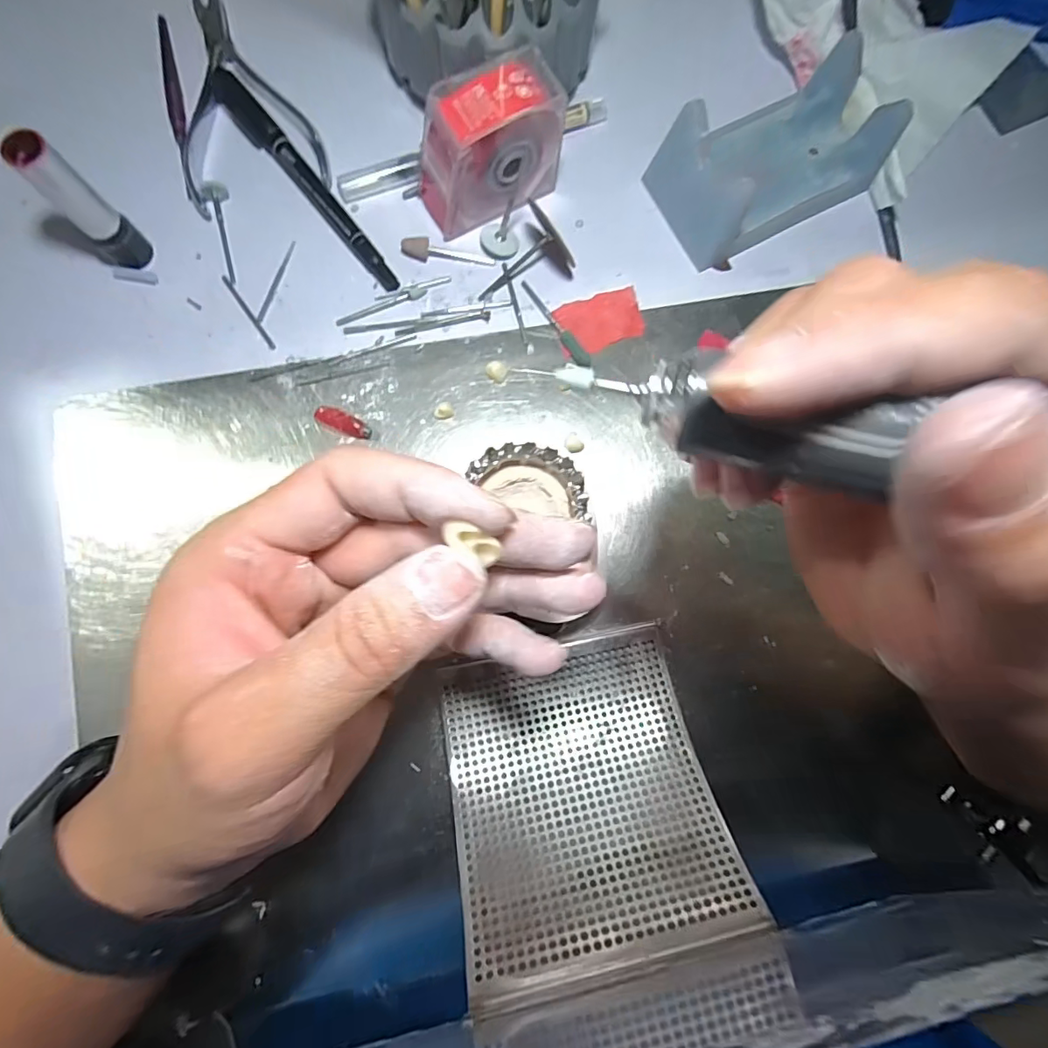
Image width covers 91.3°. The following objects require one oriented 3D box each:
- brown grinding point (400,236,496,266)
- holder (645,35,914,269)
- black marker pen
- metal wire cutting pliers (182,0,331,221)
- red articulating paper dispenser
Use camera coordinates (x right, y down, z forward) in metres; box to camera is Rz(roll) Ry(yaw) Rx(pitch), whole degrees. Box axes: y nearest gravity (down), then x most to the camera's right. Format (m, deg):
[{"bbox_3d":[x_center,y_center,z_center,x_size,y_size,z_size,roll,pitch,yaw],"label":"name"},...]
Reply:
[{"bbox_3d":[-0.037,-0.133,0.251,0.045,0.007,0.009,8,81,-1],"label":"brown grinding point"},{"bbox_3d":[0.122,-0.181,0.247,0.108,0.035,0.061,-28,83,-7],"label":"holder"},{"bbox_3d":[-0.106,-0.169,0.251,0.014,0.010,0.137,-41,85,-8],"label":"black marker pen"},{"bbox_3d":[-0.144,-0.212,0.254,0.066,0.007,0.118,-19,82,-5],"label":"metal wire cutting pliers"},{"bbox_3d":[-0.015,-0.170,0.233,0.063,0.055,0.029,-26,83,-6],"label":"red articulating paper dispenser"}]

